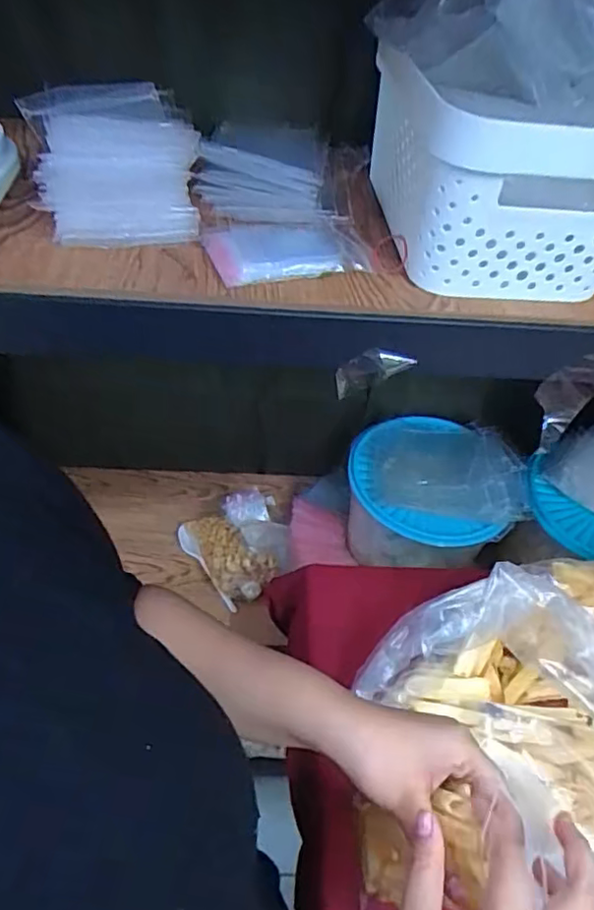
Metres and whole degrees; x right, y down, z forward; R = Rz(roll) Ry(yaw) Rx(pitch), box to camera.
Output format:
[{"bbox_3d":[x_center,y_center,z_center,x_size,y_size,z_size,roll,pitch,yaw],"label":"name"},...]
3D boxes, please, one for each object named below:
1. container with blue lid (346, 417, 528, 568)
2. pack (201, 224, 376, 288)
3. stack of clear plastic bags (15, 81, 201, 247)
[{"bbox_3d":[0.167,0.041,0.756,0.196,0.120,0.188,8,47,1],"label":"container with blue lid"},{"bbox_3d":[-0.007,-0.159,0.449,0.121,0.013,0.079,-13,50,-18],"label":"pack"},{"bbox_3d":[-0.134,-0.213,0.434,0.115,0.089,0.065,-3,48,-10],"label":"stack of clear plastic bags"}]

